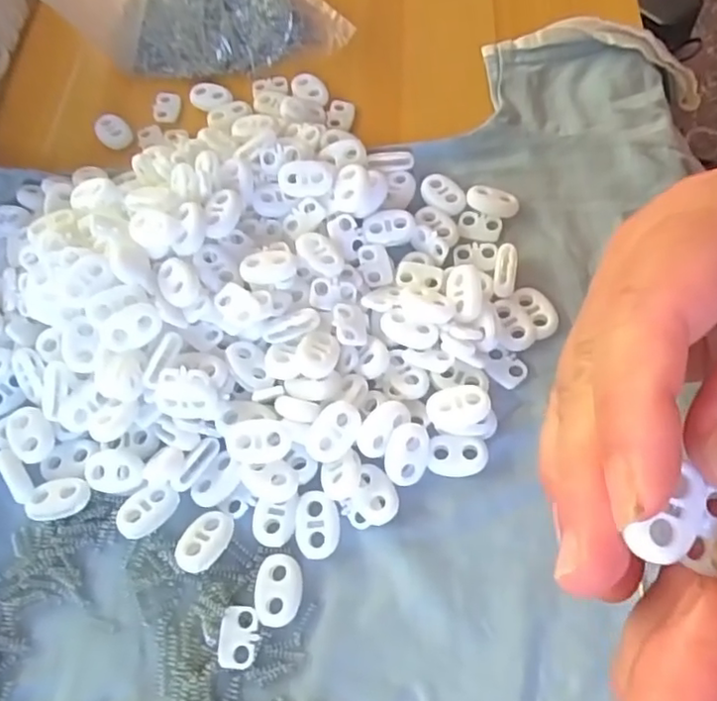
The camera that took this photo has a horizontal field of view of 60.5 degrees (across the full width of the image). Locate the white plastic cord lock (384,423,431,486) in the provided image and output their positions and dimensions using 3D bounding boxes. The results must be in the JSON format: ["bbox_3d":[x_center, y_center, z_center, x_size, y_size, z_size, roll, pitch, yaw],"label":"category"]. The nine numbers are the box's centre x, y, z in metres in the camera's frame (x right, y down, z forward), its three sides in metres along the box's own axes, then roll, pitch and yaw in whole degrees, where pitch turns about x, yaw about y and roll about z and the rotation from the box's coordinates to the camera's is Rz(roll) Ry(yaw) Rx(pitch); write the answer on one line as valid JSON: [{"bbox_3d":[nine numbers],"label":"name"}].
[{"bbox_3d":[0.017,0.036,0.215,0.015,0.008,0.020,18,68,11],"label":"white plastic cord lock"}]

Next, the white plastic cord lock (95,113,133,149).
[{"bbox_3d":[-0.123,-0.109,0.307,0.015,0.006,0.019,-35,68,-12],"label":"white plastic cord lock"}]

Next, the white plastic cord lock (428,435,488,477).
[{"bbox_3d":[0.035,0.037,0.217,0.020,0.004,0.014,3,66,5],"label":"white plastic cord lock"}]

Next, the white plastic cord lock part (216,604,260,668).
[{"bbox_3d":[-0.039,0.092,0.198,0.012,0.004,0.018,5,66,6],"label":"white plastic cord lock part"}]

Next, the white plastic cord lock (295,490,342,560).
[{"bbox_3d":[-0.014,0.059,0.209,0.015,0.004,0.021,-1,66,3],"label":"white plastic cord lock"}]

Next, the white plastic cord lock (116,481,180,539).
[{"bbox_3d":[-0.074,0.055,0.215,0.022,0.006,0.014,-39,69,-13],"label":"white plastic cord lock"}]

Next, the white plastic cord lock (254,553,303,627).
[{"bbox_3d":[-0.027,0.079,0.203,0.015,0.004,0.022,3,66,5],"label":"white plastic cord lock"}]

